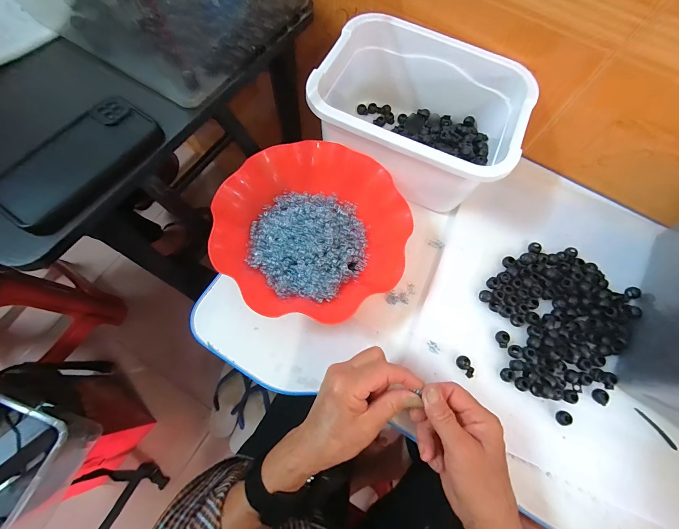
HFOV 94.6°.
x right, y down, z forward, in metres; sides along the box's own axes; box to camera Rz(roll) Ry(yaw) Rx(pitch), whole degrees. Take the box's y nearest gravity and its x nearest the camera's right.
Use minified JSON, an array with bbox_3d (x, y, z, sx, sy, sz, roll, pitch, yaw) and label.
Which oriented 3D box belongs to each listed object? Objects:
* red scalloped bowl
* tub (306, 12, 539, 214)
[{"bbox_3d":[-0.032,-0.044,0.390,0.218,0.061,0.219,1,70,-3],"label":"red scalloped bowl"},{"bbox_3d":[0.101,-0.194,0.420,0.251,0.122,0.178,21,71,7],"label":"tub"}]

